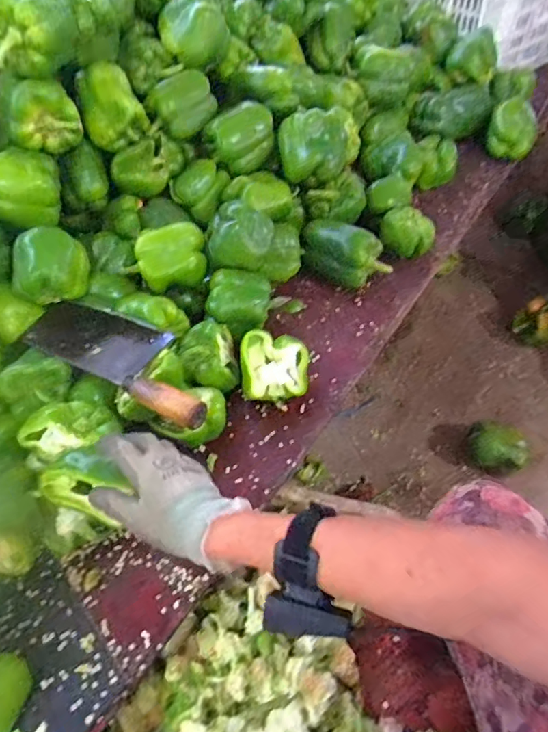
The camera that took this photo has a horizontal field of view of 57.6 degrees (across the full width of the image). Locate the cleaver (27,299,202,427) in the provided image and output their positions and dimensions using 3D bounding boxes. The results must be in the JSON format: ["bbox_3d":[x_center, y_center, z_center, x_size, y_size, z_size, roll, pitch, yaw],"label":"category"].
[{"bbox_3d":[-0.174,-0.021,0.572,0.269,0.031,0.090,26,59,22],"label":"cleaver"}]

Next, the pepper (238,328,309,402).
[{"bbox_3d":[0.002,0.006,0.641,0.087,0.067,0.086,-5,53,1],"label":"pepper"}]

